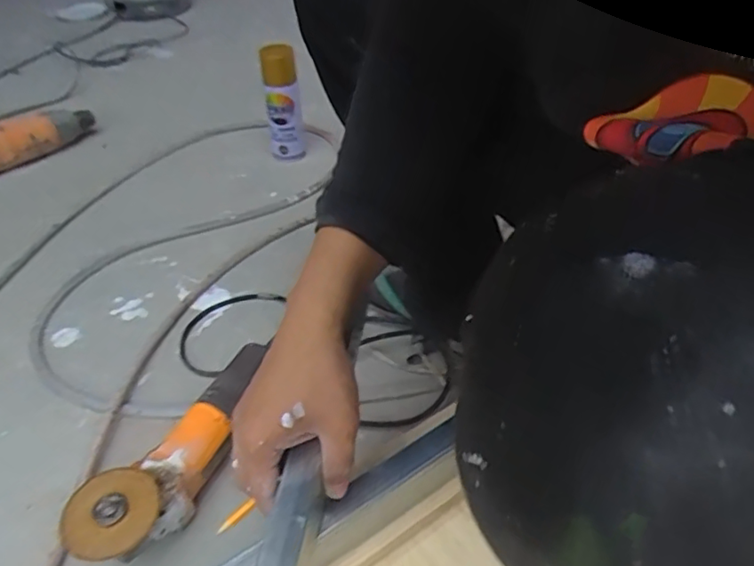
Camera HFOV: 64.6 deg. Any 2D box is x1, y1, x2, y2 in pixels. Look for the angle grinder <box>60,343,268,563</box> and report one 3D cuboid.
[{"bbox_3d":[-0.205,0.171,0.633,0.080,0.072,0.281,14,43,16],"label":"angle grinder"}]

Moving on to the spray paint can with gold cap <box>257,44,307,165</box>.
[{"bbox_3d":[-0.167,-0.316,1.075,0.069,0.201,0.054,-11,38,-9],"label":"spray paint can with gold cap"}]

